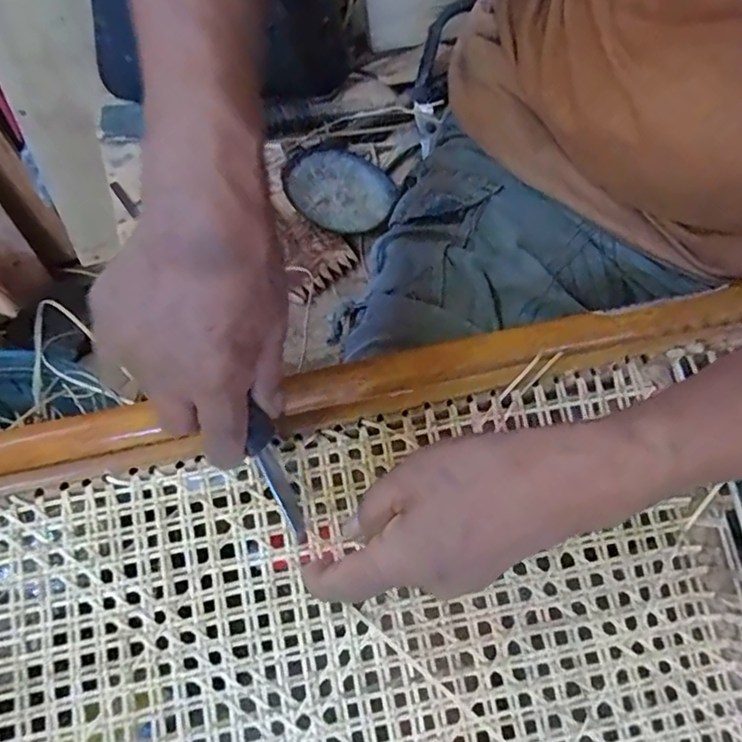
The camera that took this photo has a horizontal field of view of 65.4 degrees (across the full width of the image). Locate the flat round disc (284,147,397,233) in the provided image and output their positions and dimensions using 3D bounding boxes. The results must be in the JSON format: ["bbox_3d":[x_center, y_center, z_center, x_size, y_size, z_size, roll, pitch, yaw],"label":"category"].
[{"bbox_3d":[-0.027,-0.166,0.522,0.095,0.018,0.090,1,60,-1],"label":"flat round disc"}]

